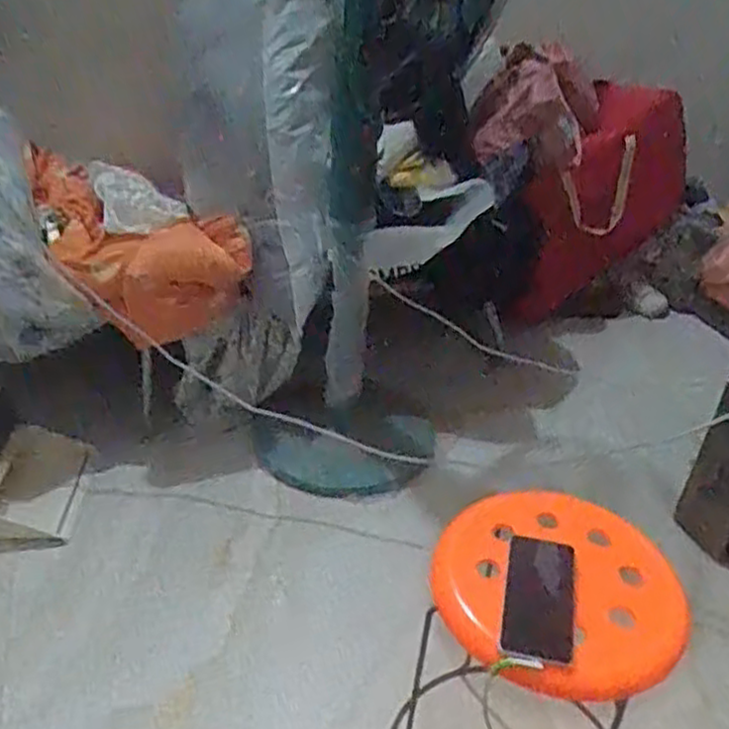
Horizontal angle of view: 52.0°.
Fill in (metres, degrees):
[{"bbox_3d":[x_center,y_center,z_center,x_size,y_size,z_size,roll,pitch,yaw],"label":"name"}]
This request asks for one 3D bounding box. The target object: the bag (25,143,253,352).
[{"bbox_3d":[-0.464,-0.227,1.580,0.363,0.404,0.357,-13,36,-23],"label":"bag"}]

